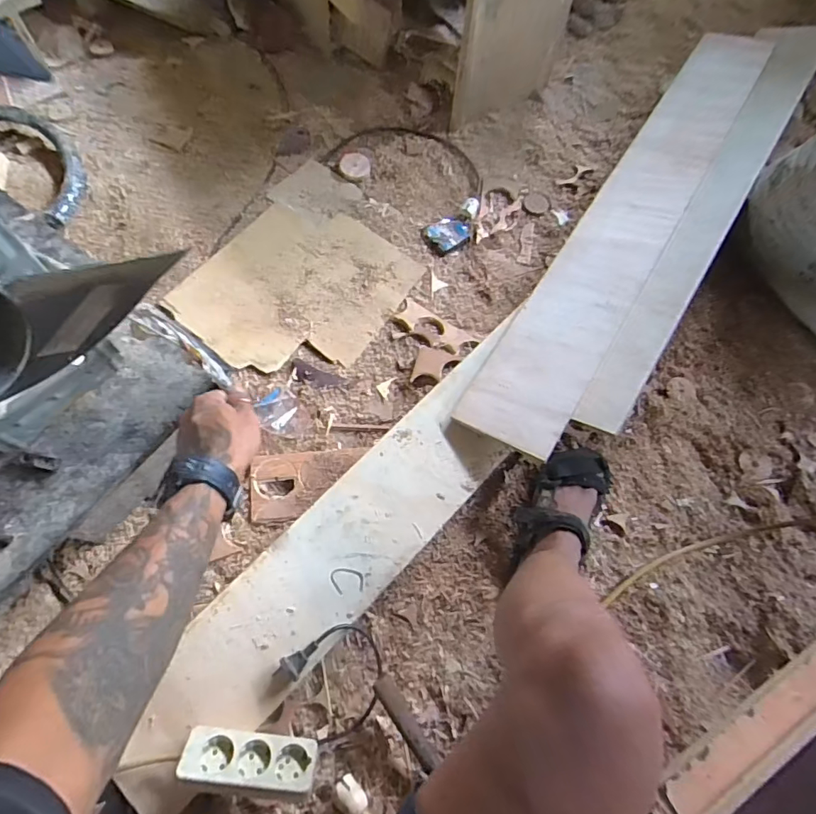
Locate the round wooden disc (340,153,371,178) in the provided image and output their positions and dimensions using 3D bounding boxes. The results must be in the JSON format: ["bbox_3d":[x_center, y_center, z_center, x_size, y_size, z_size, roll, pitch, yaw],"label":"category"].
[{"bbox_3d":[-0.113,-0.514,1.054,0.063,0.010,0.057,1,87,5],"label":"round wooden disc"}]

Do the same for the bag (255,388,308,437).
[{"bbox_3d":[-0.206,0.009,0.808,0.083,0.034,0.067,39,70,16],"label":"bag"}]

